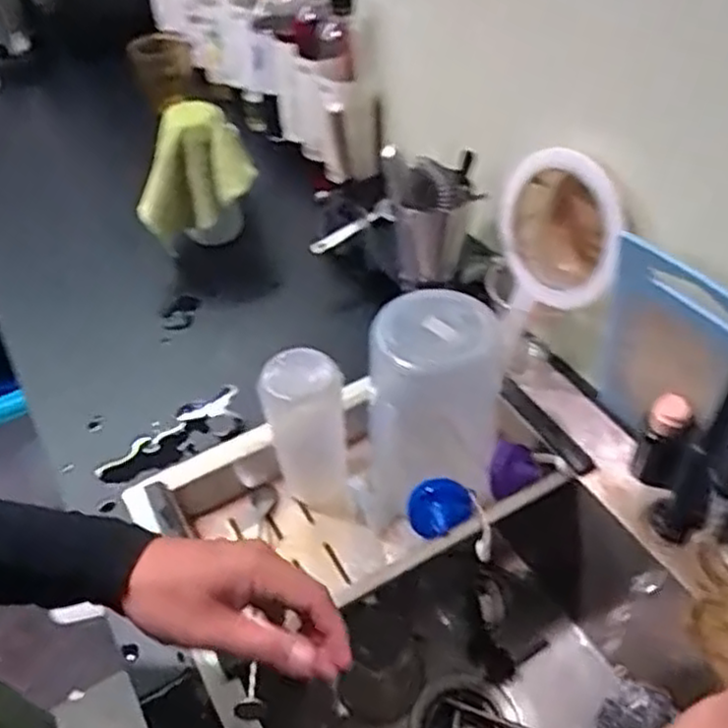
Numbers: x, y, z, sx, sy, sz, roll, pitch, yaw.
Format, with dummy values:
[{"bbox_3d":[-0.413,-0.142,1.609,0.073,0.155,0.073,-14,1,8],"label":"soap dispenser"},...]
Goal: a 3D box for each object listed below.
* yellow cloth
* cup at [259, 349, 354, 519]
[{"bbox_3d":[-0.205,-0.227,0.870,0.141,0.143,0.067,-25,50,-20],"label":"yellow cloth"},{"bbox_3d":[-0.051,0.070,0.675,0.071,0.171,0.062,-8,46,-5],"label":"cup"}]

